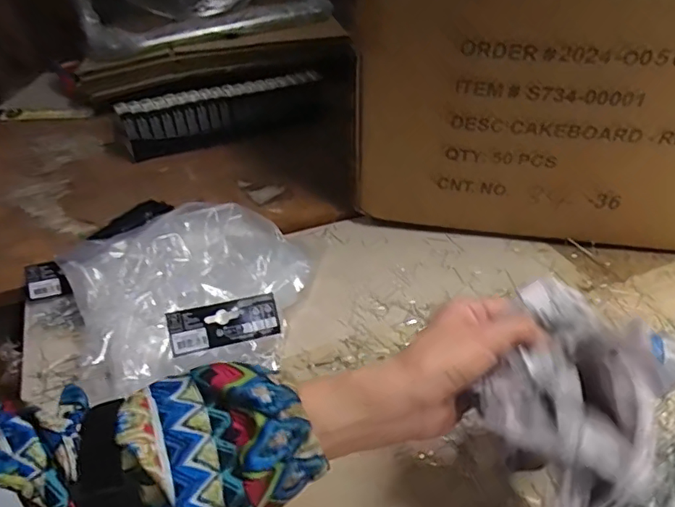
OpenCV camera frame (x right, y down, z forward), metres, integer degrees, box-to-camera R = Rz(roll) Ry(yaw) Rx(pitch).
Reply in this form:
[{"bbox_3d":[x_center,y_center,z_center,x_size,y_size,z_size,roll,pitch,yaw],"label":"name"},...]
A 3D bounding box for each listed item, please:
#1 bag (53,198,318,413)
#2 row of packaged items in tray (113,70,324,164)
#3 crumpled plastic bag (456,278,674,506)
[{"bbox_3d":[-0.145,0.029,0.561,0.251,0.095,0.190,-15,37,-17],"label":"bag"},{"bbox_3d":[-0.182,-0.224,0.876,0.328,0.077,0.072,-18,38,-20],"label":"row of packaged items in tray"},{"bbox_3d":[0.145,0.068,0.322,0.098,0.076,0.145,23,43,31],"label":"crumpled plastic bag"}]

